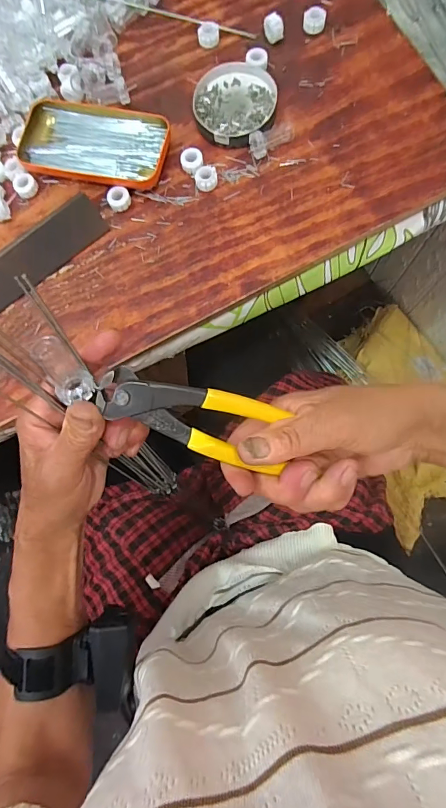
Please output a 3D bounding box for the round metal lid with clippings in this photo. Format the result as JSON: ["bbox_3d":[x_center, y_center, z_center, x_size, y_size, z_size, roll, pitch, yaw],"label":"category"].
[{"bbox_3d":[0.012,-0.299,0.407,0.079,0.013,0.086,0,84,2],"label":"round metal lid with clippings"}]

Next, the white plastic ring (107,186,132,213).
[{"bbox_3d":[-0.102,-0.201,0.403,0.021,0.012,0.022,0,84,2],"label":"white plastic ring"}]

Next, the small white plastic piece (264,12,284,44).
[{"bbox_3d":[0.052,-0.383,0.417,0.019,0.020,0.015,-5,83,2],"label":"small white plastic piece"}]

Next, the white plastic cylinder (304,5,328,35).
[{"bbox_3d":[0.093,-0.391,0.418,0.022,0.013,0.018,4,84,3],"label":"white plastic cylinder"}]

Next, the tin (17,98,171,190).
[{"bbox_3d":[-0.127,-0.263,0.411,0.148,0.019,0.081,14,84,4],"label":"tin"}]

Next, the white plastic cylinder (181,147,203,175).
[{"bbox_3d":[-0.030,-0.237,0.402,0.022,0.012,0.021,0,84,2],"label":"white plastic cylinder"}]

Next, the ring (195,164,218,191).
[{"bbox_3d":[-0.016,-0.220,0.398,0.022,0.012,0.020,0,84,2],"label":"ring"}]

